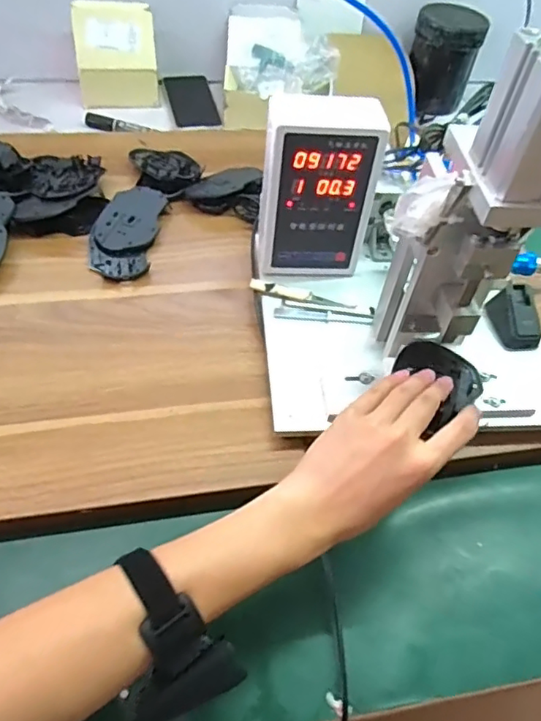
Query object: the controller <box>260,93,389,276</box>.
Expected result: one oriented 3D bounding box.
[{"bbox_3d":[0.046,-0.168,0.595,0.111,0.192,0.062,2,52,-4],"label":"controller"}]

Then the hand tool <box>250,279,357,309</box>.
[{"bbox_3d":[0.035,-0.070,0.615,0.114,0.011,0.016,8,52,1],"label":"hand tool"}]

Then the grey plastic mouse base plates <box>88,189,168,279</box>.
[{"bbox_3d":[-0.174,-0.158,0.688,0.073,0.018,0.144,7,52,0],"label":"grey plastic mouse base plates"}]

